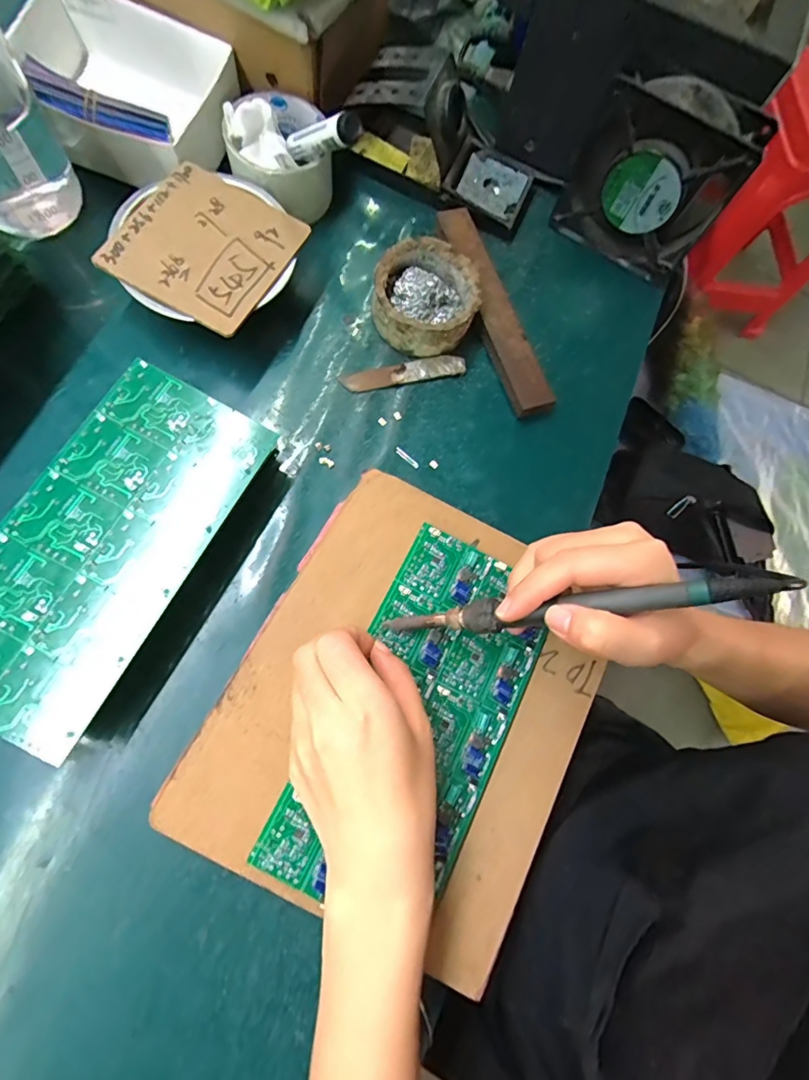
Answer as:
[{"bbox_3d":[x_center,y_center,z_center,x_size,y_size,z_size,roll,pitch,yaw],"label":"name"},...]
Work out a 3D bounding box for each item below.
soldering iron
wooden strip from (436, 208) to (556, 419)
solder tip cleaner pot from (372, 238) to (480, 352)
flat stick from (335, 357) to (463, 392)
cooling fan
[{"bbox_3d":[0.082,0.036,0.254,0.211,0.026,0.018,-11,73,24],"label":"soldering iron"},{"bbox_3d":[0.073,-0.192,0.399,0.032,0.021,0.198,-18,79,-12],"label":"wooden strip"},{"bbox_3d":[0.018,-0.196,0.385,0.080,0.036,0.083,2,76,-8],"label":"solder tip cleaner pot"},{"bbox_3d":[0.000,-0.134,0.380,0.100,0.004,0.016,-13,78,-11],"label":"flat stick"},{"bbox_3d":[0.196,-0.292,0.383,0.128,0.112,0.050,35,74,1],"label":"cooling fan"}]

